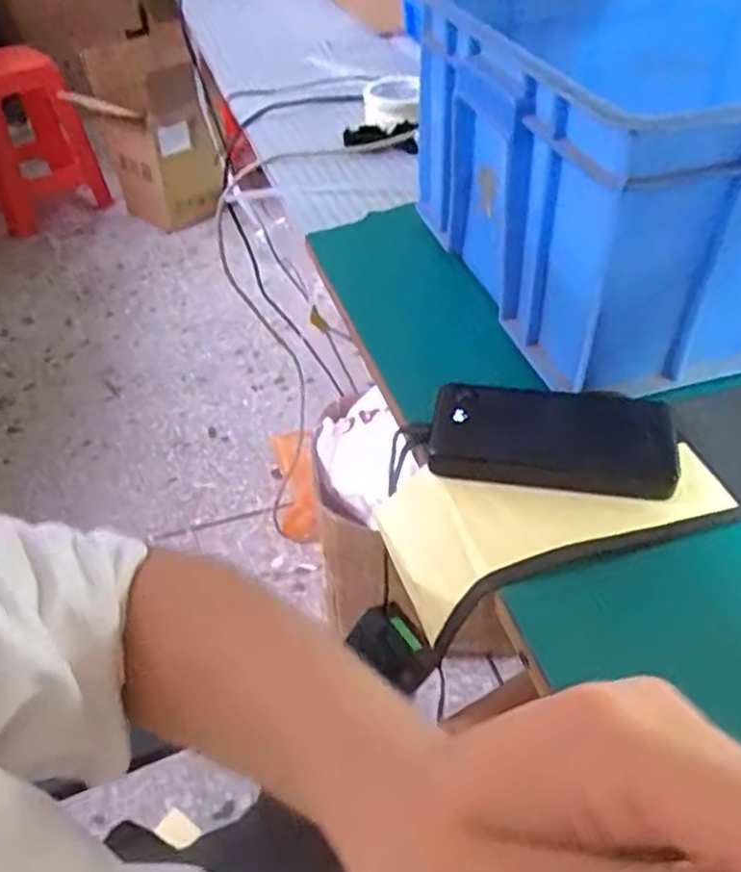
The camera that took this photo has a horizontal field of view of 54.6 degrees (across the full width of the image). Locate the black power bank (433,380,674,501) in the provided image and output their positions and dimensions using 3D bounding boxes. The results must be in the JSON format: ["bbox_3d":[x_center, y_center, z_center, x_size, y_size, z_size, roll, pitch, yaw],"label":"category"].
[{"bbox_3d":[0.119,-0.001,0.473,0.153,0.015,0.075,7,63,9],"label":"black power bank"}]

